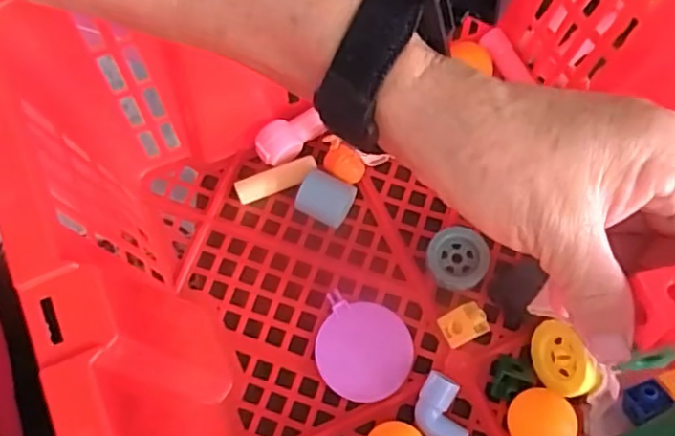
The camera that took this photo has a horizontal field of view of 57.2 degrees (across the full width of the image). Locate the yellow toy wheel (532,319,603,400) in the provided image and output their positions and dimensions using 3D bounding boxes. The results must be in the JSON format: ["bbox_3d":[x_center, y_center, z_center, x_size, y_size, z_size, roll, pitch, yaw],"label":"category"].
[{"bbox_3d":[0.130,0.082,0.360,0.017,0.042,0.041,11,60,-31],"label":"yellow toy wheel"}]

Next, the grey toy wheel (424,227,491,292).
[{"bbox_3d":[0.075,0.026,0.391,0.037,0.017,0.035,1,71,-2],"label":"grey toy wheel"}]

